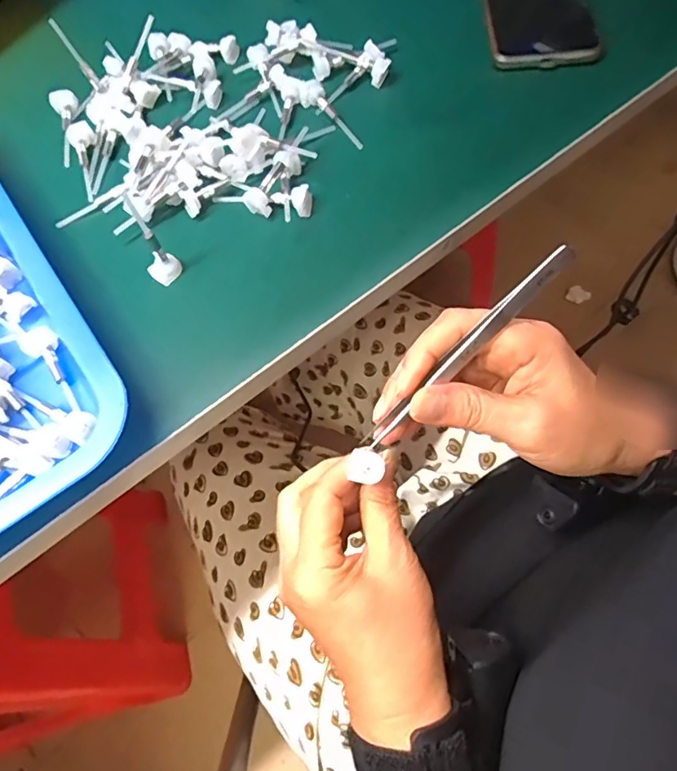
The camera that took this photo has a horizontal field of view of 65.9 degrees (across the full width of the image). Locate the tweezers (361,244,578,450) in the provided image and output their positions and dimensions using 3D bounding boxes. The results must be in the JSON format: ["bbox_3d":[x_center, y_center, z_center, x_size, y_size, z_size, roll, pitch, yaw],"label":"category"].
[{"bbox_3d":[0.059,-0.016,0.241,0.123,0.013,0.007,-47,68,15],"label":"tweezers"}]

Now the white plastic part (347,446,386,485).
[{"bbox_3d":[0.015,0.041,0.271,0.018,0.006,0.016,10,67,8],"label":"white plastic part"}]

